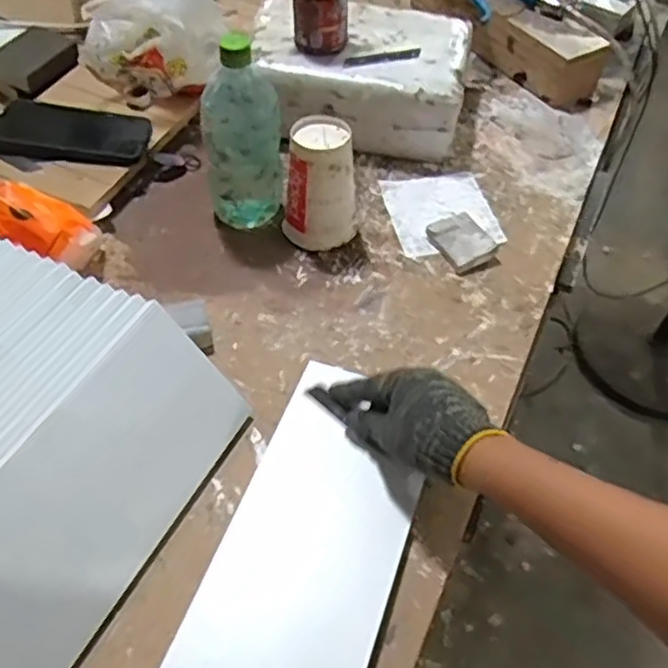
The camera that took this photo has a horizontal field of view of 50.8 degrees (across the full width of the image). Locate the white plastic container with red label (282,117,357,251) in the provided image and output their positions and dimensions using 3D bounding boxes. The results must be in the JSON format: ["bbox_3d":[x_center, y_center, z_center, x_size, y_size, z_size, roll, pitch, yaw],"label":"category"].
[{"bbox_3d":[-0.012,-0.163,0.758,0.077,0.113,0.086,7,53,-1],"label":"white plastic container with red label"}]

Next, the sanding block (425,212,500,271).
[{"bbox_3d":[0.143,-0.106,0.779,0.056,0.018,0.072,-25,60,-23],"label":"sanding block"}]

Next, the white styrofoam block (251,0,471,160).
[{"bbox_3d":[0.029,-0.336,0.901,0.262,0.089,0.191,12,53,2],"label":"white styrofoam block"}]

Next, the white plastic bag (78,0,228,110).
[{"bbox_3d":[-0.232,-0.368,0.873,0.182,0.135,0.122,-3,54,-9],"label":"white plastic bag"}]

